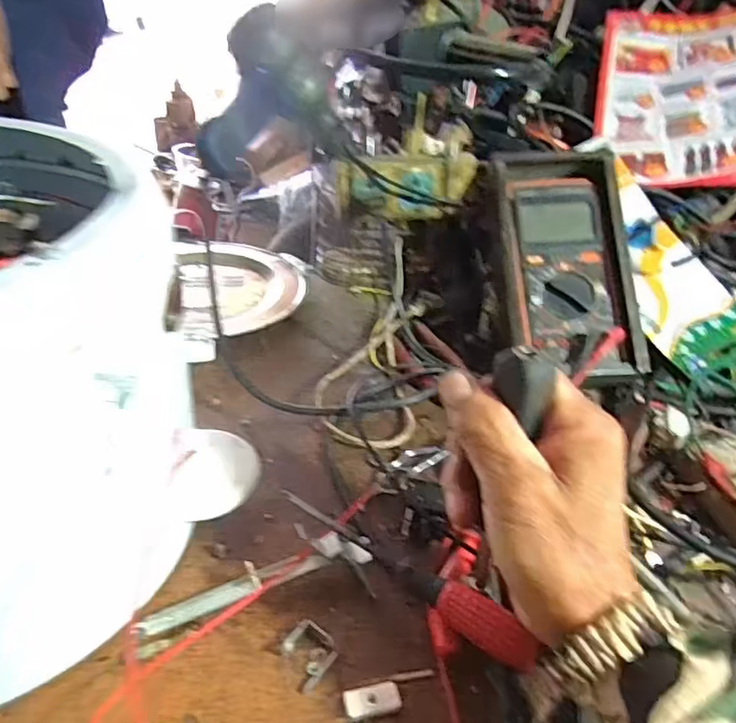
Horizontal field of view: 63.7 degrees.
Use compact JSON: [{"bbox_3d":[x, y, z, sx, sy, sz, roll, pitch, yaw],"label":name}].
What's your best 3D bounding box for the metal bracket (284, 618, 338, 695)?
[{"bbox_3d":[-0.031,0.152,0.308,0.024,0.011,0.027,25,42,27],"label":"metal bracket"}]

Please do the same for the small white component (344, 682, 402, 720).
[{"bbox_3d":[0.002,0.168,0.294,0.028,0.006,0.014,-6,37,-12],"label":"small white component"}]

